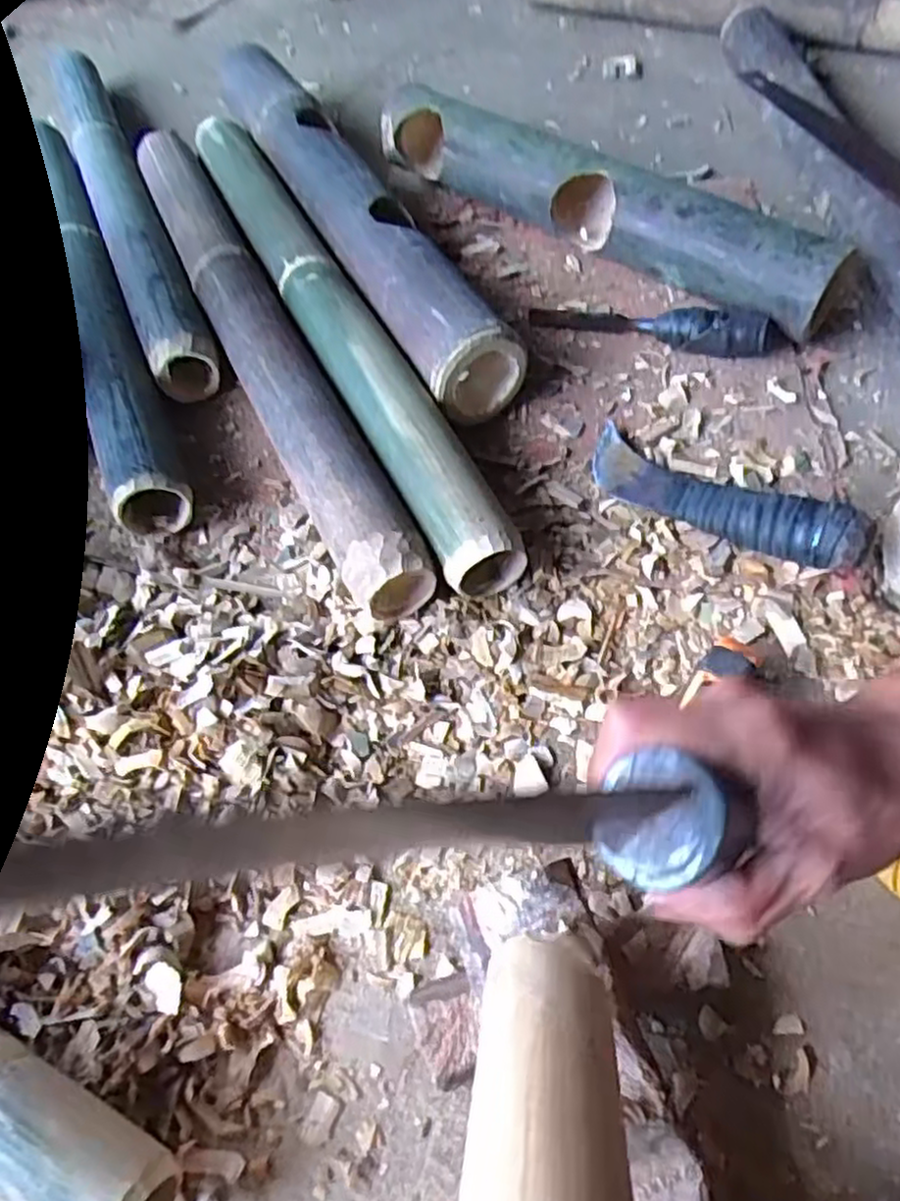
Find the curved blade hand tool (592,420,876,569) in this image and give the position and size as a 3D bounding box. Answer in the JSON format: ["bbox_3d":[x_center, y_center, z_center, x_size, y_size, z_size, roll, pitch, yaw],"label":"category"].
[{"bbox_3d":[0.193,-0.076,0.540,0.208,0.034,0.054,29,66,36],"label":"curved blade hand tool"}]

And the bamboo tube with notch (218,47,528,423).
[{"bbox_3d":[-0.107,-0.401,0.725,0.084,0.078,0.607,-26,61,-9],"label":"bamboo tube with notch"}]

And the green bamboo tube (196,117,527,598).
[{"bbox_3d":[-0.113,-0.270,0.658,0.063,0.063,0.667,-25,61,-8],"label":"green bamboo tube"}]

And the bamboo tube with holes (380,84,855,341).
[{"bbox_3d":[0.126,-0.375,0.690,0.487,0.085,0.060,36,69,22],"label":"bamboo tube with holes"}]

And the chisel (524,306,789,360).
[{"bbox_3d":[0.176,-0.239,0.635,0.214,0.043,0.031,17,63,15],"label":"chisel"}]

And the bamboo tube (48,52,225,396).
[{"bbox_3d":[-0.326,-0.385,0.756,0.059,0.048,0.492,-24,61,-8],"label":"bamboo tube"}]

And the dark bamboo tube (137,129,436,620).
[{"bbox_3d":[-0.177,-0.251,0.653,0.066,0.058,0.648,-26,61,-9],"label":"dark bamboo tube"}]

